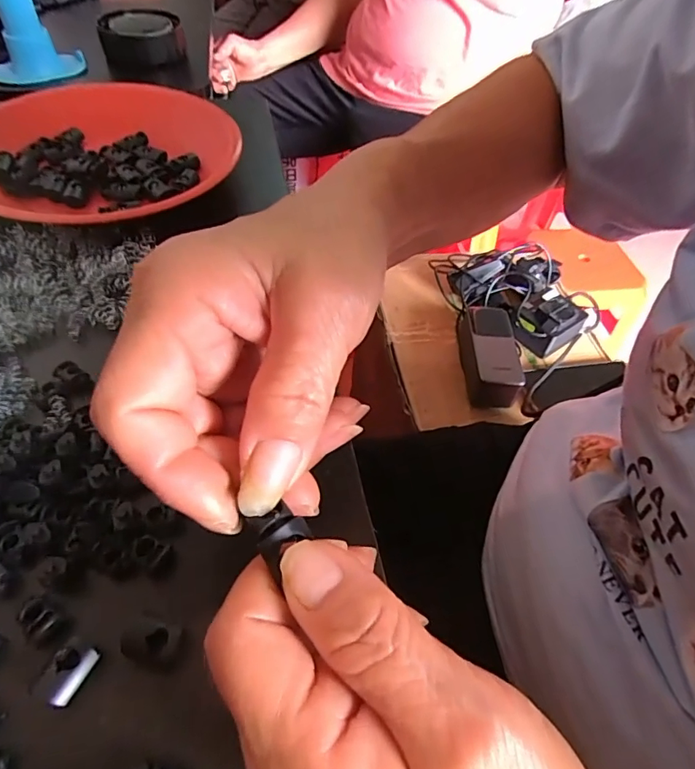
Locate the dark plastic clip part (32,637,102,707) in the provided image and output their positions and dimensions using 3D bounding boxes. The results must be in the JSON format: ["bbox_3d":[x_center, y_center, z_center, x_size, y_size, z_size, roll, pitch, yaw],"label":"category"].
[{"bbox_3d":[-0.096,0.099,0.163,0.013,0.012,0.019,25,54,14],"label":"dark plastic clip part"}]

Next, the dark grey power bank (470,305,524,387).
[{"bbox_3d":[0.181,-0.053,0.581,0.052,0.009,0.127,5,52,-2],"label":"dark grey power bank"}]

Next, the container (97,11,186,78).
[{"bbox_3d":[-0.217,-0.368,0.504,0.079,0.036,0.086,-12,54,-15],"label":"container"}]

